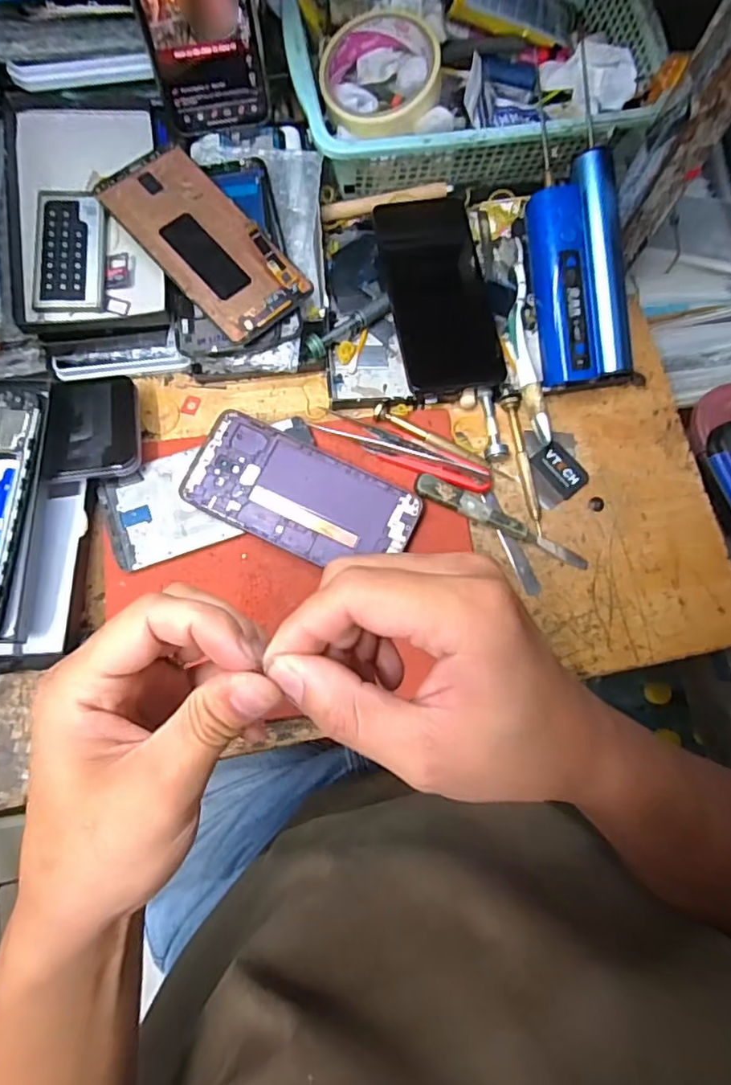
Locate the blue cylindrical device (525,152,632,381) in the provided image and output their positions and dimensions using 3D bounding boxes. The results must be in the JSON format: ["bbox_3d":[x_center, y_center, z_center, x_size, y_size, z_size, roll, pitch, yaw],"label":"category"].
[{"bbox_3d":[0.157,-0.194,0.415,0.070,0.029,0.152,-5,98,-5],"label":"blue cylindrical device"}]

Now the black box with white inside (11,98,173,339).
[{"bbox_3d":[-0.195,-0.234,0.409,0.097,0.020,0.170,-7,78,-3],"label":"black box with white inside"}]

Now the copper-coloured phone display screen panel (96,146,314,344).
[{"bbox_3d":[-0.110,-0.207,0.396,0.068,0.012,0.148,-42,86,-12],"label":"copper-coloured phone display screen panel"}]

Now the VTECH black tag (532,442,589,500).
[{"bbox_3d":[0.145,-0.055,0.429,0.027,0.006,0.040,-42,82,-10],"label":"VTECH black tag"}]

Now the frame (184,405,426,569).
[{"bbox_3d":[-0.045,-0.031,0.411,0.158,0.012,0.074,25,78,4],"label":"frame"}]

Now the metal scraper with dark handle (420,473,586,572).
[{"bbox_3d":[0.098,-0.016,0.416,0.133,0.010,0.017,24,78,4],"label":"metal scraper with dark handle"}]

